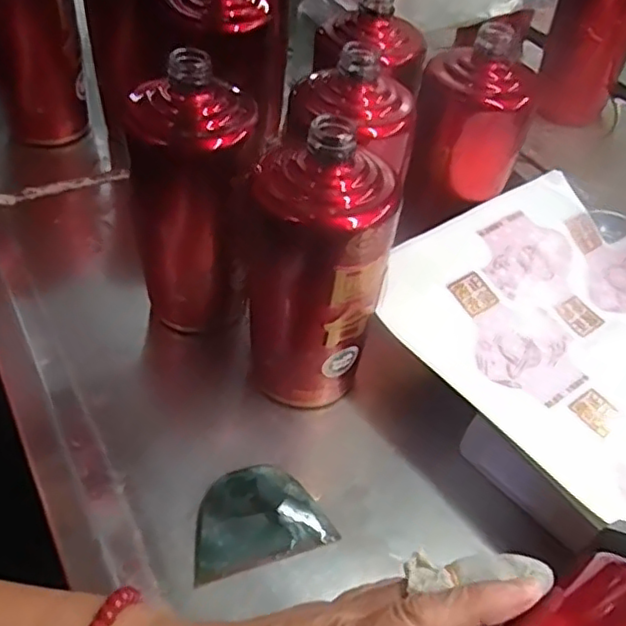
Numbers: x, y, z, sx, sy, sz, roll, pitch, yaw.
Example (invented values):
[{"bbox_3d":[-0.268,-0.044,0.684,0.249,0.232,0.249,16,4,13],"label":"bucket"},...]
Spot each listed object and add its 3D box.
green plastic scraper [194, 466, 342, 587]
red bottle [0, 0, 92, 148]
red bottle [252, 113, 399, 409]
[{"bbox_3d":[-0.034,0.121,0.381,0.081,0.012,0.058,-13,51,-13],"label":"green plastic scraper"},{"bbox_3d":[-0.259,-0.247,0.588,0.083,0.193,0.068,-19,52,-18],"label":"red bottle"},{"bbox_3d":[0.001,-0.018,0.390,0.081,0.185,0.068,14,50,10],"label":"red bottle"}]

